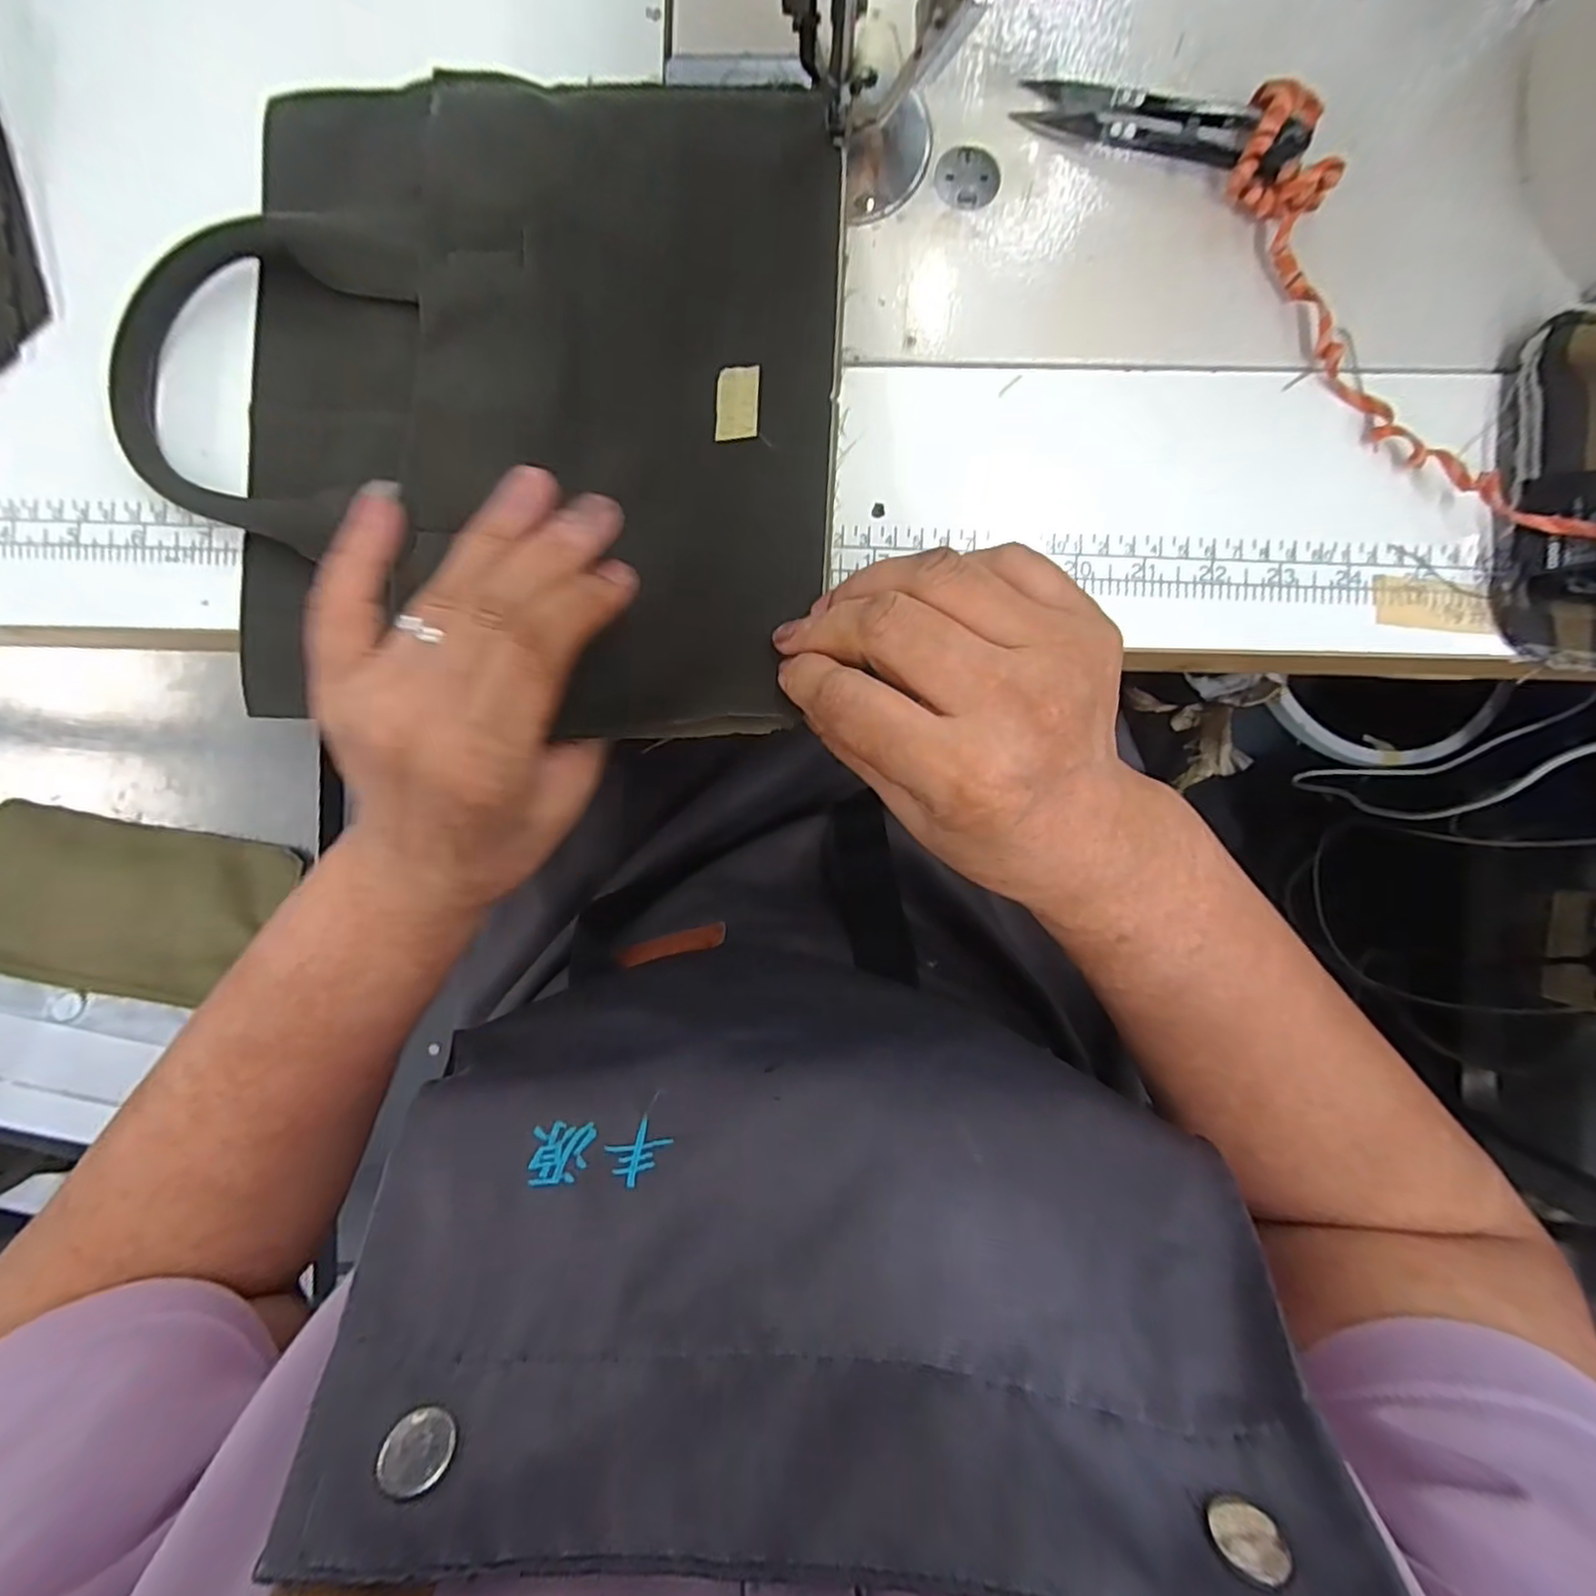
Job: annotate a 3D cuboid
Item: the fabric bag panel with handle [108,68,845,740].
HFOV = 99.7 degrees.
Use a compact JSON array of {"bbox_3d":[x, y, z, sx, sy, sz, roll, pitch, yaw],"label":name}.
[{"bbox_3d":[-0.115,-0.147,0.244,0.255,0.030,0.246,2,86,1],"label":"fabric bag panel with handle"}]

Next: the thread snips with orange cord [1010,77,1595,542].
[{"bbox_3d":[0.199,-0.190,0.242,0.261,0.025,0.061,43,89,2],"label":"thread snips with orange cord"}]

